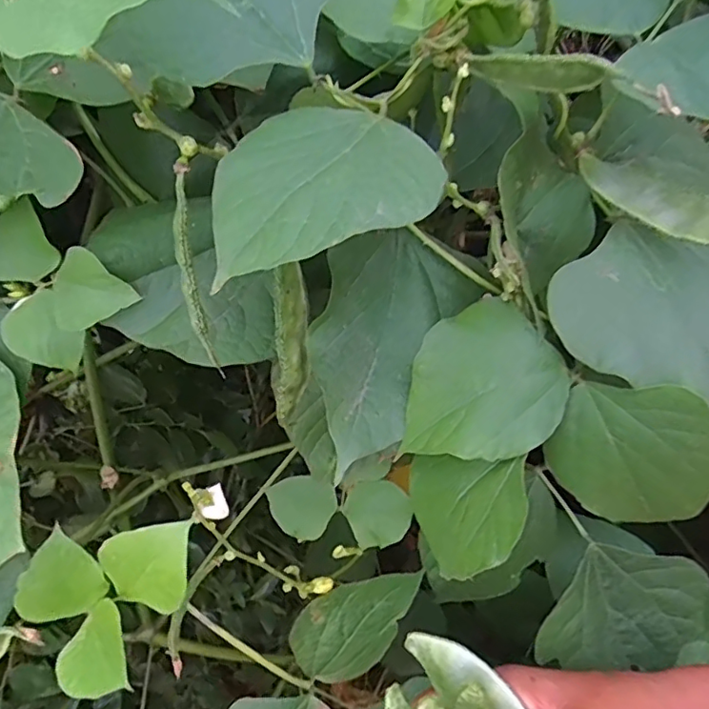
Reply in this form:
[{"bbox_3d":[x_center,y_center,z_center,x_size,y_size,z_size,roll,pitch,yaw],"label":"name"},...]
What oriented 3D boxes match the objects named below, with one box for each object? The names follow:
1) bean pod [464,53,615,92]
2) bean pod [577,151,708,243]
[{"bbox_3d":[0.052,-0.081,0.164,0.042,0.010,0.004,23,56,34],"label":"bean pod"},{"bbox_3d":[0.104,-0.052,0.189,0.011,0.016,0.066,-33,60,-22],"label":"bean pod"}]

